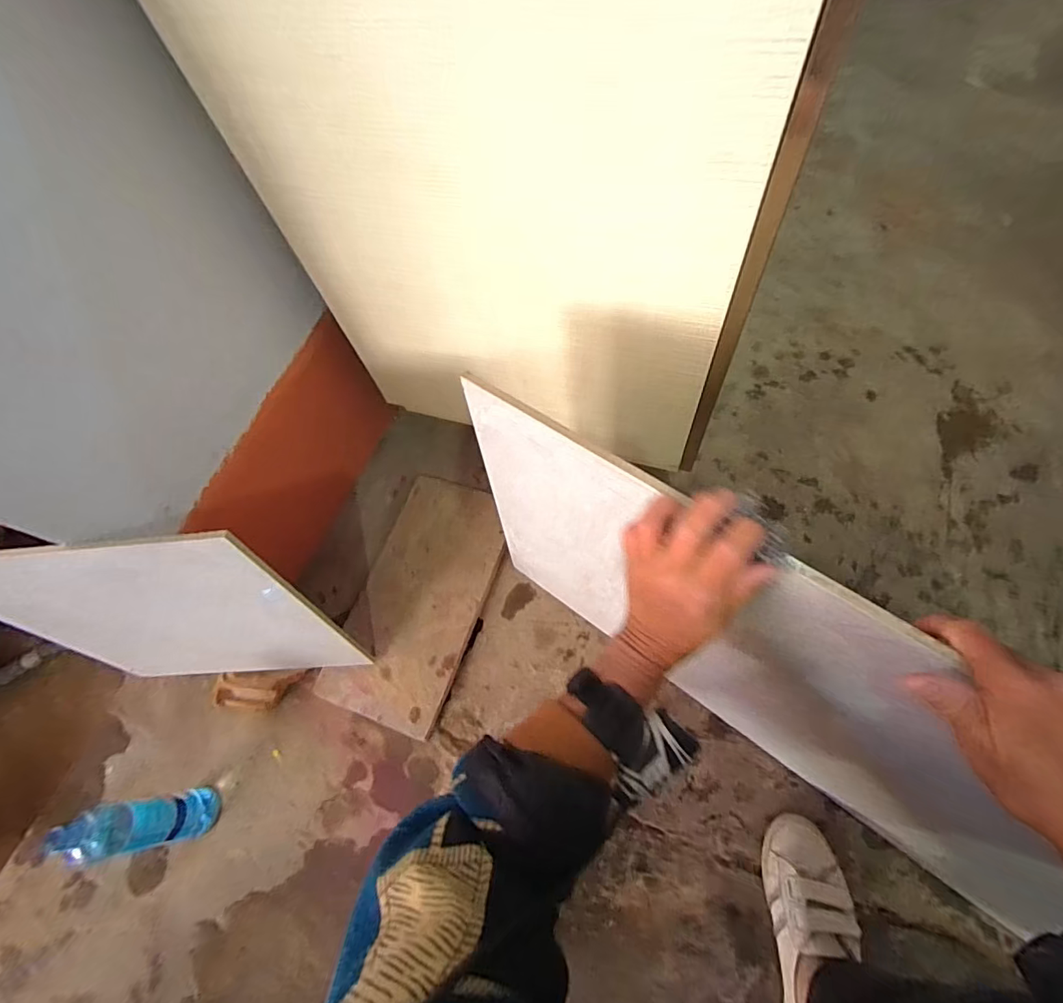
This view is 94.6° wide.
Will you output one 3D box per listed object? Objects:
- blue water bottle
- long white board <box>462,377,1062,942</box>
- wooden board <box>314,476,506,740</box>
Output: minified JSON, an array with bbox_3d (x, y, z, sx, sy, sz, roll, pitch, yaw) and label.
[{"bbox_3d":[-0.507,0.426,0.647,0.051,0.206,0.063,-13,64,3],"label":"blue water bottle"},{"bbox_3d":[0.282,0.214,0.476,0.835,0.455,0.022,34,70,17],"label":"long white board"},{"bbox_3d":[-0.178,0.150,0.813,0.201,0.012,0.392,15,67,16],"label":"wooden board"}]

